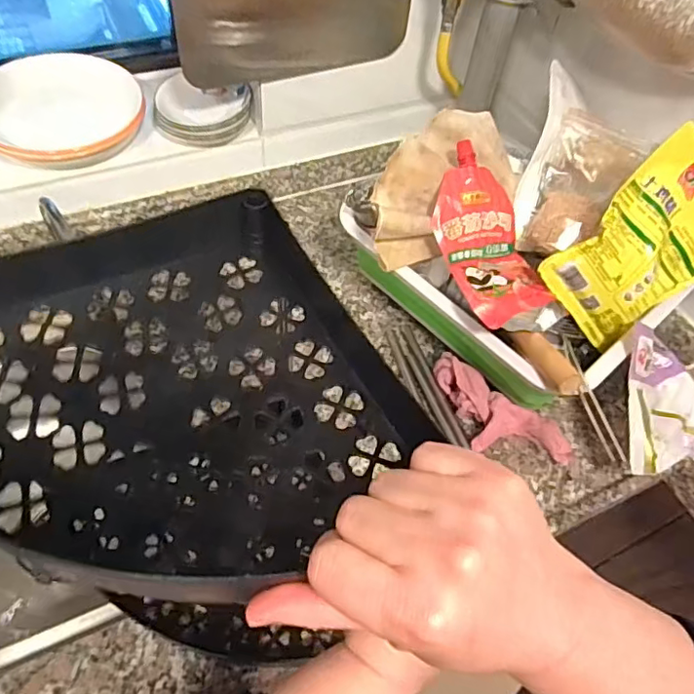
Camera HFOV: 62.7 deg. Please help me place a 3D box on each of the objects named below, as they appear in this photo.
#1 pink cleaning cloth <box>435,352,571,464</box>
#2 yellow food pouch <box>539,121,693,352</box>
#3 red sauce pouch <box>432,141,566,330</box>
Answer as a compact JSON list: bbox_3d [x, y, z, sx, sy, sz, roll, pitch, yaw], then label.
[{"bbox_3d":[0.171,0.082,0.641,0.182,0.047,0.083,28,57,14],"label":"pink cleaning cloth"},{"bbox_3d":[0.317,-0.106,0.596,0.209,0.140,0.026,-46,22,2],"label":"yellow food pouch"},{"bbox_3d":[0.150,-0.117,0.601,0.104,0.053,0.213,-12,72,-14],"label":"red sauce pouch"}]

